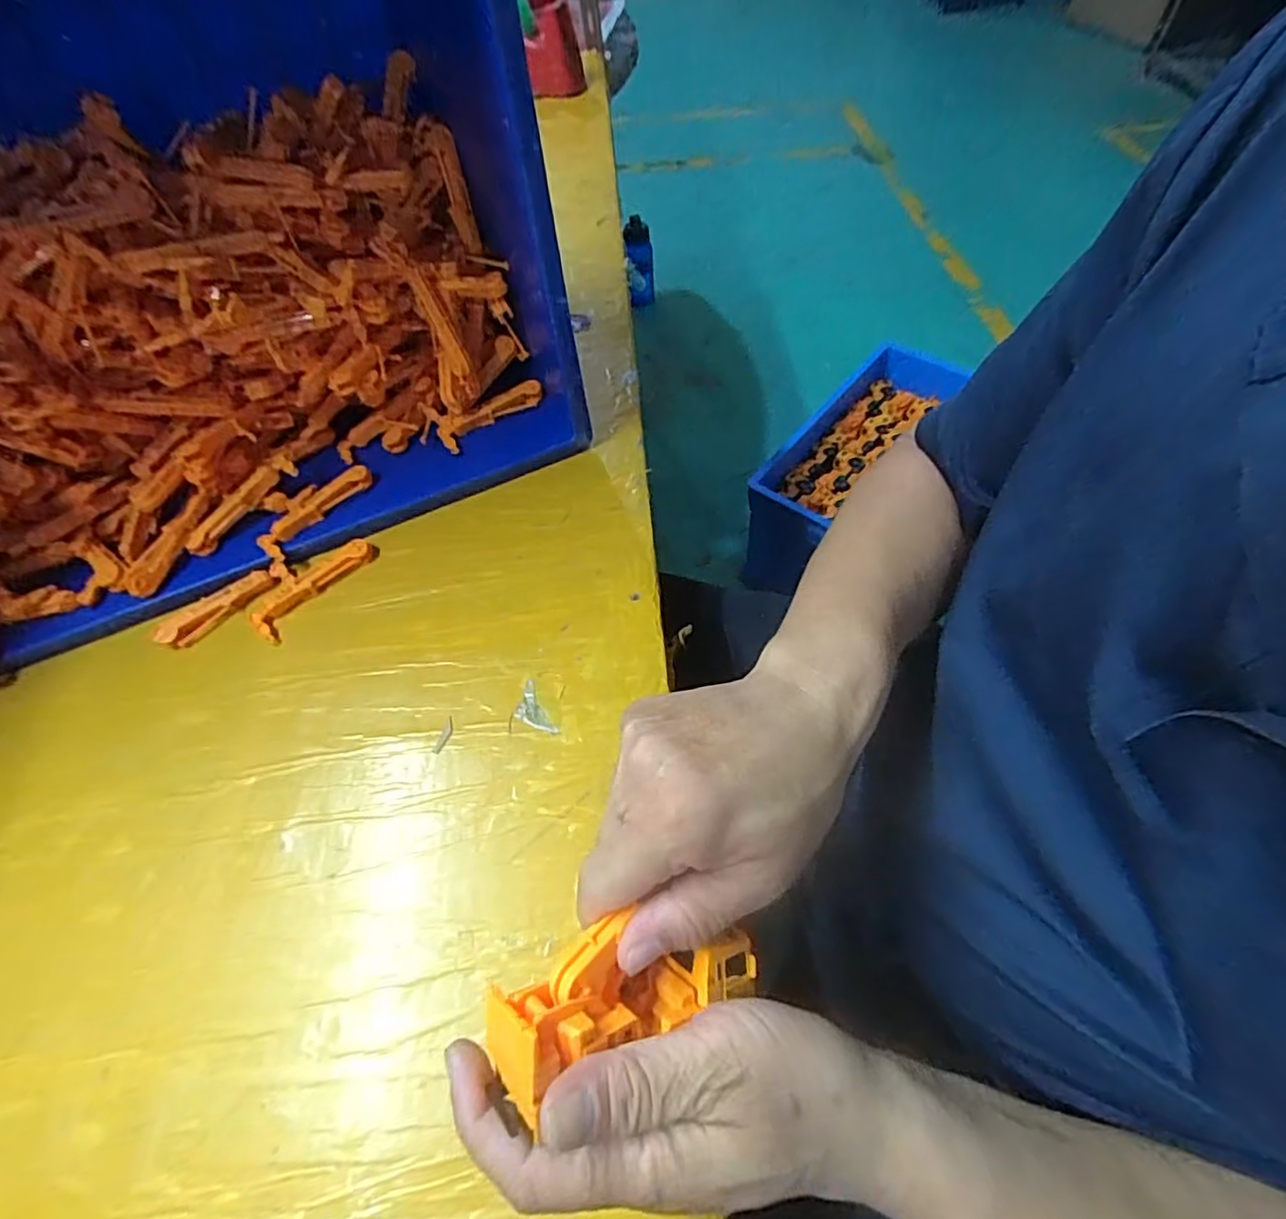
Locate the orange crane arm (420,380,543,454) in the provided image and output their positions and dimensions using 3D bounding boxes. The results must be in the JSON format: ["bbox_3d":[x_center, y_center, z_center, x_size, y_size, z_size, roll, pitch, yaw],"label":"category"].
[{"bbox_3d":[-0.133,-0.174,0.536,0.096,0.016,0.046,-32,61,-16],"label":"orange crane arm"}]

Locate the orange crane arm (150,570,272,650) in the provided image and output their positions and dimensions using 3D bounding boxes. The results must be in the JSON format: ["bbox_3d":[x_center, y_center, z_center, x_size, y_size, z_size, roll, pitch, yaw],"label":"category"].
[{"bbox_3d":[-0.316,-0.002,0.462,0.084,0.012,0.022,-39,63,-19],"label":"orange crane arm"}]

